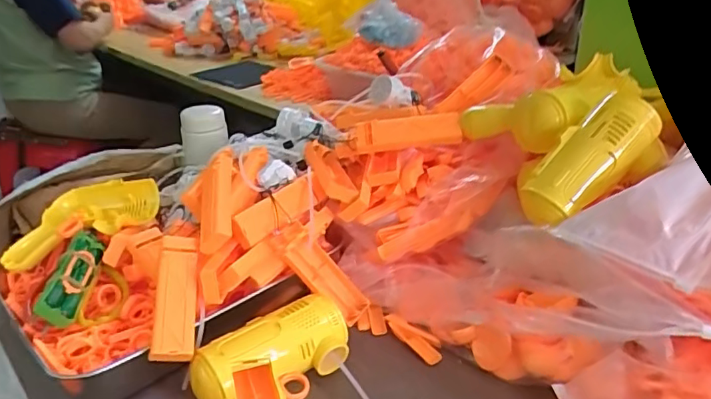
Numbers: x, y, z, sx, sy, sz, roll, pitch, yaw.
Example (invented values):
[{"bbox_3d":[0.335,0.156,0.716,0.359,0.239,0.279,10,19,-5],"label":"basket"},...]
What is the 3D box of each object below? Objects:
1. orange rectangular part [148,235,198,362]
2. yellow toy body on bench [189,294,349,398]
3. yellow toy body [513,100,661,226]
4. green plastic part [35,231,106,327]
[{"bbox_3d":[-0.149,0.080,0.440,0.032,0.024,0.108,-4,59,-3],"label":"orange rectangular part"},{"bbox_3d":[-0.051,0.142,0.428,0.136,0.057,0.107,-24,35,-36],"label":"yellow toy body on bench"},{"bbox_3d":[0.197,-0.036,0.451,0.136,0.044,0.054,-41,33,1],"label":"yellow toy body"},{"bbox_3d":[-0.261,0.069,0.493,0.029,0.035,0.107,-5,28,-5],"label":"green plastic part"}]

